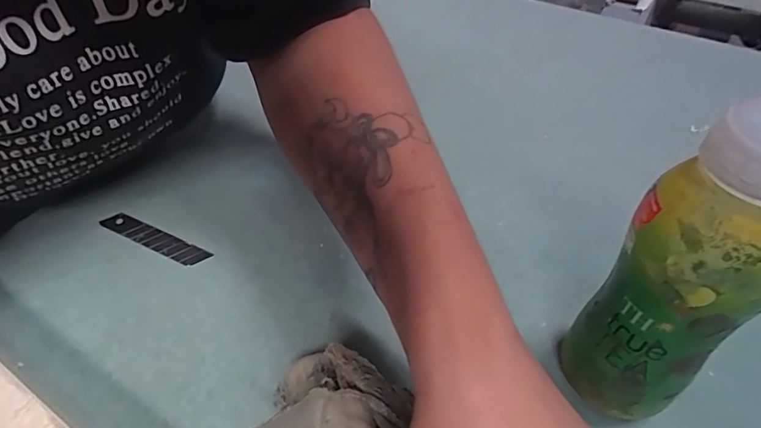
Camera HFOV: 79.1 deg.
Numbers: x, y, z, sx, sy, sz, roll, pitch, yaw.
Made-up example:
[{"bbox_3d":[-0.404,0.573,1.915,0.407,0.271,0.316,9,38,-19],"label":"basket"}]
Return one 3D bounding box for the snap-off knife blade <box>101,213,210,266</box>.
[{"bbox_3d":[-0.174,0.018,0.352,0.099,0.004,0.017,20,51,19],"label":"snap-off knife blade"}]

